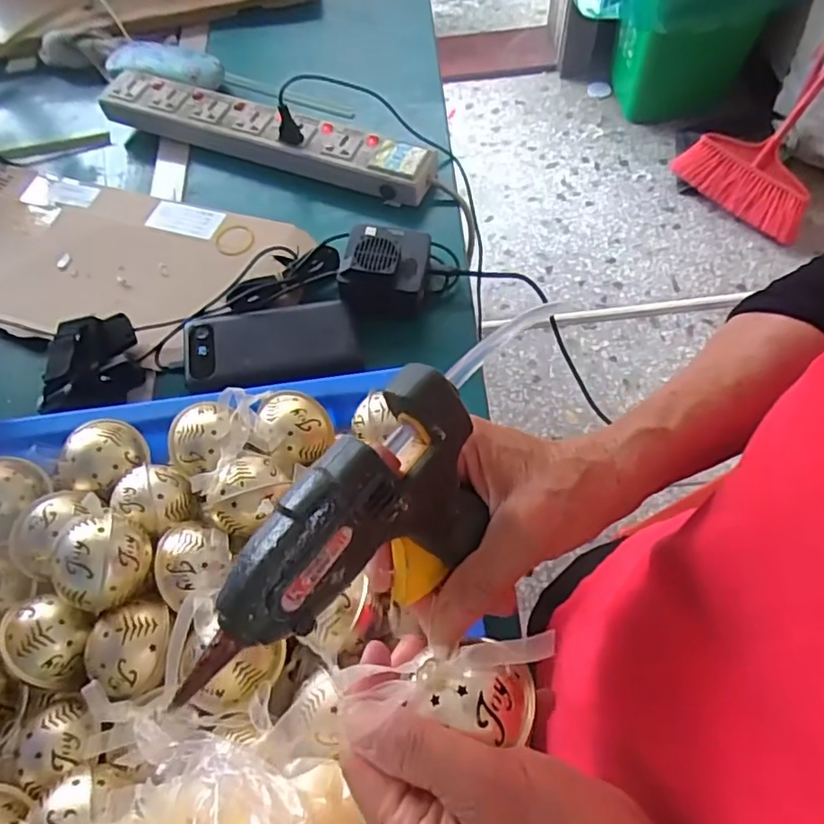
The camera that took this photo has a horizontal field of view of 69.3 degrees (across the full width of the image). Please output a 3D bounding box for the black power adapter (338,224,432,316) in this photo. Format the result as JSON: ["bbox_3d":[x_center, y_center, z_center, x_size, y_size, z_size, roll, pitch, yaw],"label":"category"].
[{"bbox_3d":[-0.025,-0.132,0.554,0.081,0.052,0.081,1,62,5],"label":"black power adapter"}]

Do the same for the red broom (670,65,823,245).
[{"bbox_3d":[0.949,-0.857,1.191,0.131,1.007,0.328,-17,58,-34],"label":"red broom"}]

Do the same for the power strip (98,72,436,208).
[{"bbox_3d":[-0.165,-0.309,0.665,0.395,0.050,0.066,18,65,13],"label":"power strip"}]

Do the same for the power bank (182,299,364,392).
[{"bbox_3d":[-0.127,-0.059,0.532,0.153,0.017,0.078,-8,61,0],"label":"power bank"}]

